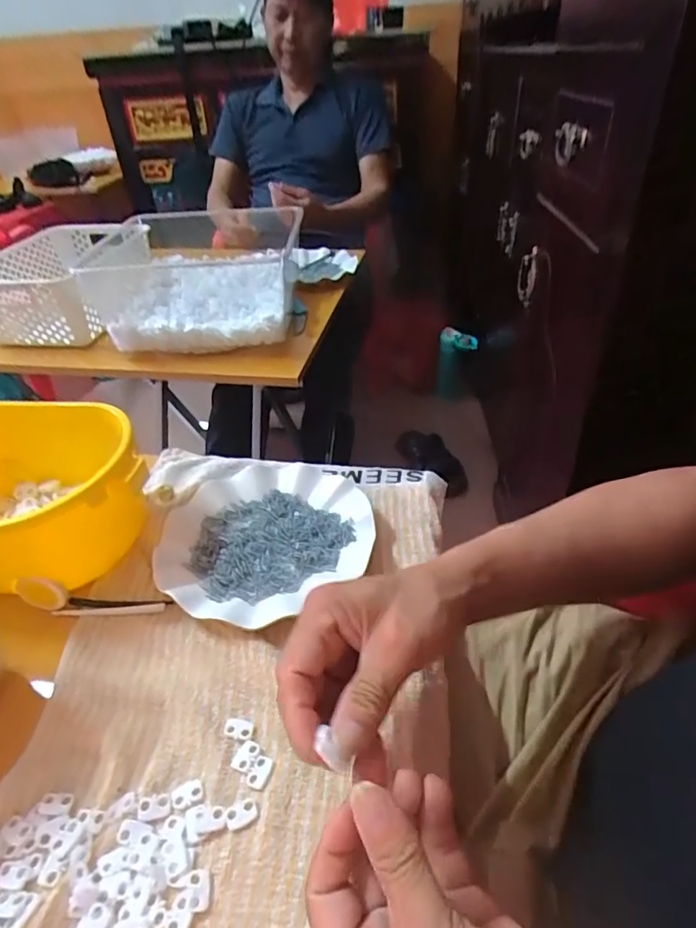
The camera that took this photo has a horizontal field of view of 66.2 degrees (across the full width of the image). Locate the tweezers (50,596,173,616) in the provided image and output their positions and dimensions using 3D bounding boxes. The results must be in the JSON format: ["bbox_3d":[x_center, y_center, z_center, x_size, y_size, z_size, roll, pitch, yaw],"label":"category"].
[{"bbox_3d":[-0.191,0.116,0.435,0.092,0.005,0.016,-2,38,3],"label":"tweezers"}]

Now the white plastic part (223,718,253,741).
[{"bbox_3d":[-0.072,0.174,0.352,0.019,0.004,0.012,3,38,10],"label":"white plastic part"}]

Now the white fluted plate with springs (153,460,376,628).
[{"bbox_3d":[-0.076,0.060,0.480,0.184,0.021,0.175,-3,38,2],"label":"white fluted plate with springs"}]

